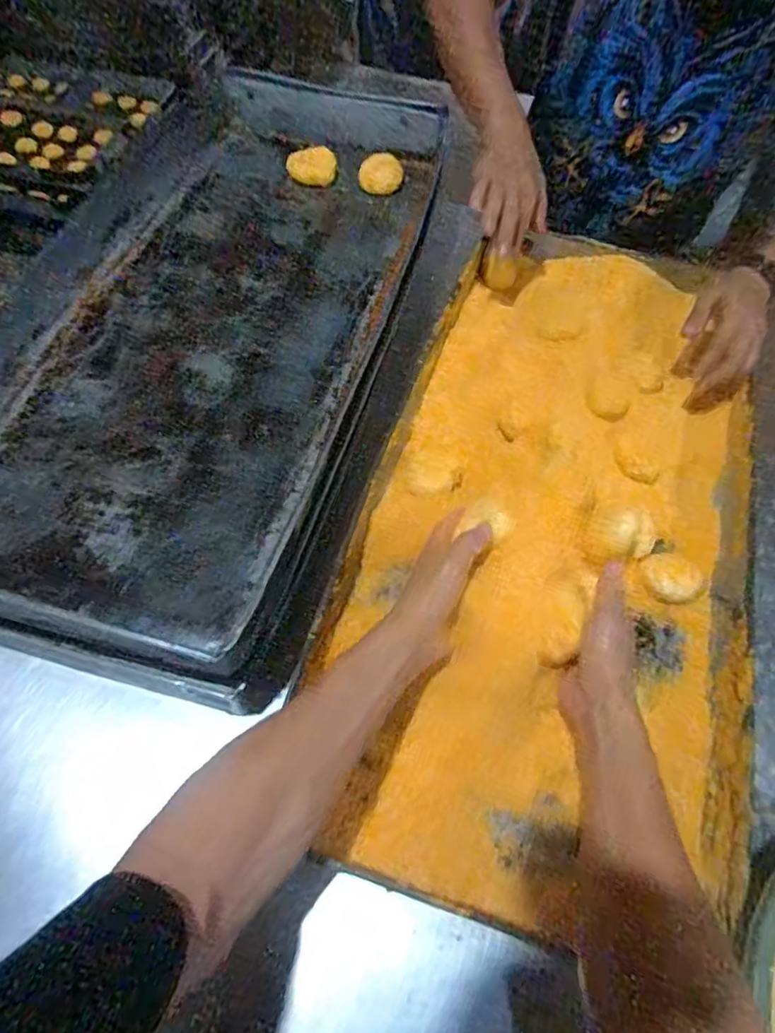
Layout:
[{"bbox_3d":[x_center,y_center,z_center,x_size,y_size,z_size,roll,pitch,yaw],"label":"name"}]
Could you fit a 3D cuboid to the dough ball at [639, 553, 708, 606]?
[{"bbox_3d":[0.285,0.063,0.571,0.049,0.031,0.056,-31,66,-17],"label":"dough ball"}]

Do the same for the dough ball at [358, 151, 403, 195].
[{"bbox_3d":[-0.010,-0.482,0.803,0.058,0.033,0.065,-3,61,-3],"label":"dough ball"}]

